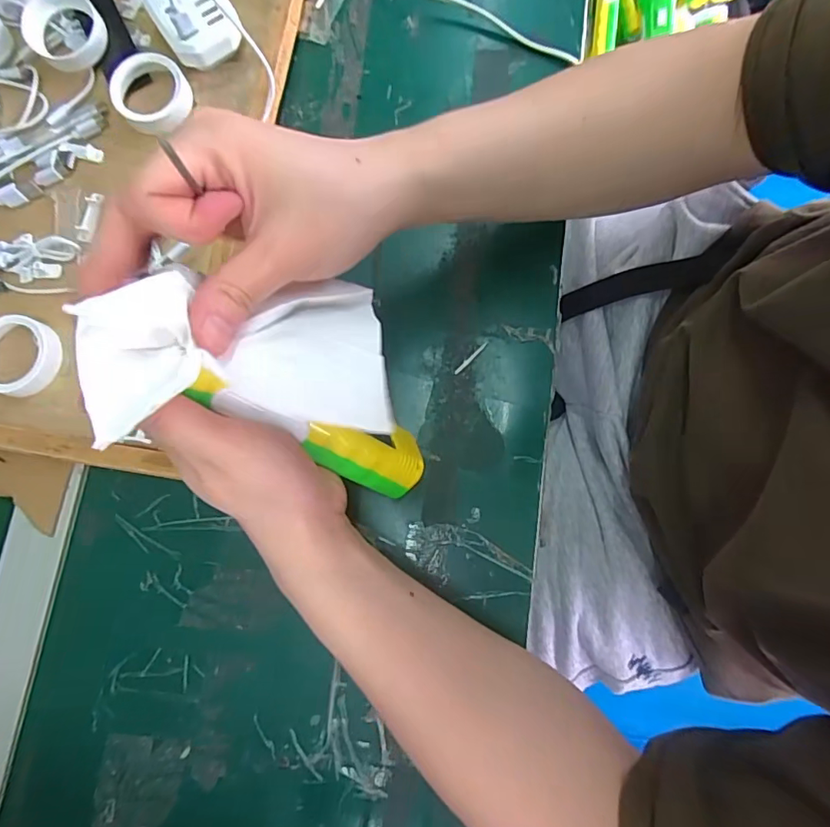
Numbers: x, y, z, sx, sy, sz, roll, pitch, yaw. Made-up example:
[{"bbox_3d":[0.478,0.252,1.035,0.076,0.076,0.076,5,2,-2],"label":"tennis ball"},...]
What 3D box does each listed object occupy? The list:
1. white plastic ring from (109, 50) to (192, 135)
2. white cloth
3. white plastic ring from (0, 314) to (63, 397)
[{"bbox_3d":[-0.189,-0.229,0.362,0.053,0.019,0.048,-43,82,-6],"label":"white plastic ring"},{"bbox_3d":[-0.065,-0.027,0.208,0.121,0.015,0.074,0,66,-33],"label":"white cloth"},{"bbox_3d":[-0.262,-0.038,0.336,0.045,0.021,0.053,16,80,4],"label":"white plastic ring"}]

